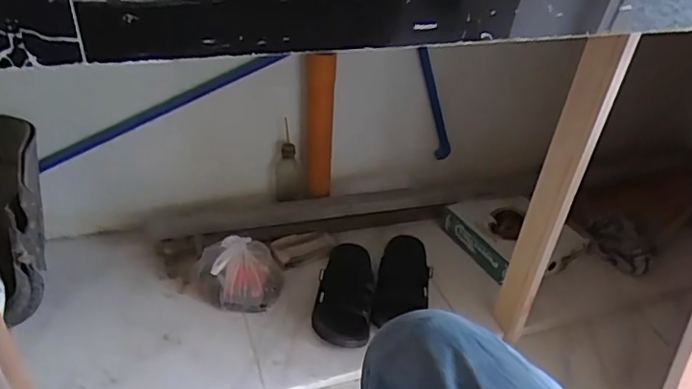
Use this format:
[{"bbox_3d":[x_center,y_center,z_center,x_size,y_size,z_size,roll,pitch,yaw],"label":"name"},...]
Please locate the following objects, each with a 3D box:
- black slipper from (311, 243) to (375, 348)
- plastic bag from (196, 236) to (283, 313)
[{"bbox_3d":[-0.001,0.186,1.034,0.102,0.072,0.217,7,36,2],"label":"black slipper"},{"bbox_3d":[-0.202,0.151,1.033,0.159,0.098,0.123,-5,37,-14],"label":"plastic bag"}]

